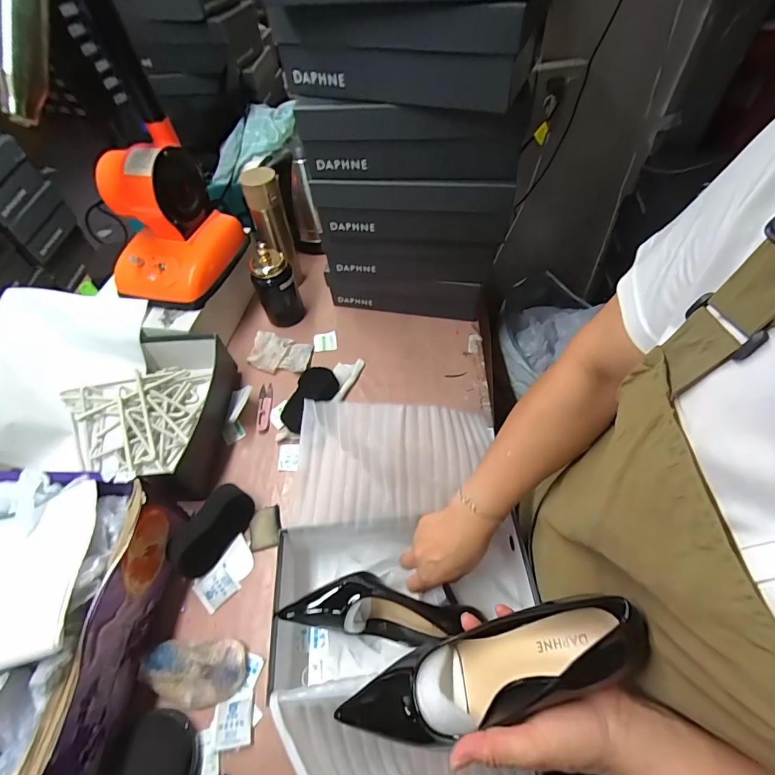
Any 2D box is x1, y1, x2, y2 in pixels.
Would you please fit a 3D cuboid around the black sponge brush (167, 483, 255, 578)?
[{"bbox_3d":[-0.249,0.200,0.585,0.057,0.063,0.127,24,60,20],"label":"black sponge brush"}]

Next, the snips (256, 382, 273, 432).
[{"bbox_3d":[-0.218,0.032,0.736,0.027,0.009,0.106,-10,55,-3],"label":"snips"}]

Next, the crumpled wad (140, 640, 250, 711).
[{"bbox_3d":[-0.234,0.345,0.500,0.118,0.030,0.066,-2,55,3],"label":"crumpled wad"}]

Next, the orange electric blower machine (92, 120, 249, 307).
[{"bbox_3d":[-0.386,-0.287,0.713,0.159,0.200,0.213,16,57,15],"label":"orange electric blower machine"}]

